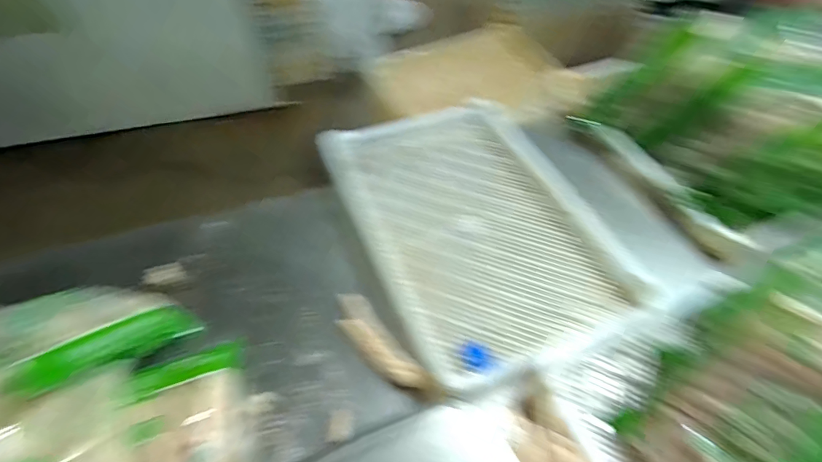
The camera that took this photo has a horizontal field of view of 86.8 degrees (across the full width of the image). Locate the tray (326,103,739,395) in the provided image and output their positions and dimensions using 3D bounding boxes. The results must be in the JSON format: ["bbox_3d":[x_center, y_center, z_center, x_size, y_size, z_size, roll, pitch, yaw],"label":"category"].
[{"bbox_3d":[0.130,-0.027,0.843,0.453,0.102,0.625,-19,53,-15],"label":"tray"}]

